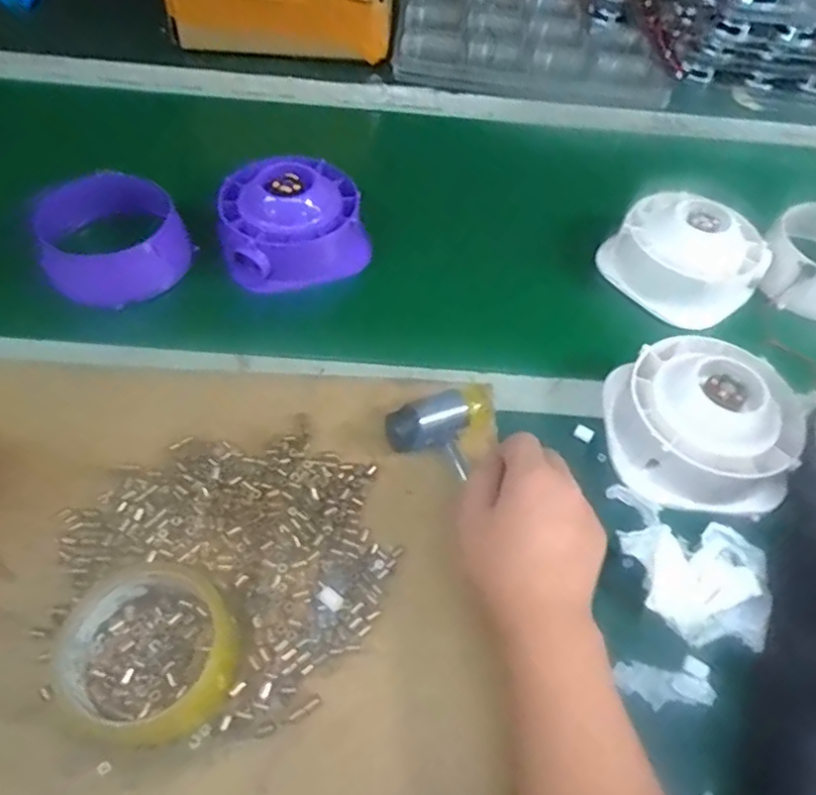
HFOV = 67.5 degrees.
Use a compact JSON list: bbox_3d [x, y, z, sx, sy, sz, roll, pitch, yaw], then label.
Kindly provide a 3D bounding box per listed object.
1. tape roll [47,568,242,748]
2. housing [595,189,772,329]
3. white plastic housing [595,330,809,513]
[{"bbox_3d":[-0.153,0.150,0.352,0.104,0.038,0.091,-19,58,-18],"label":"tape roll"},{"bbox_3d":[0.269,-0.140,0.592,0.136,0.072,0.108,40,60,21],"label":"housing"},{"bbox_3d":[0.231,0.014,0.471,0.134,0.071,0.131,3,54,-4],"label":"white plastic housing"}]

